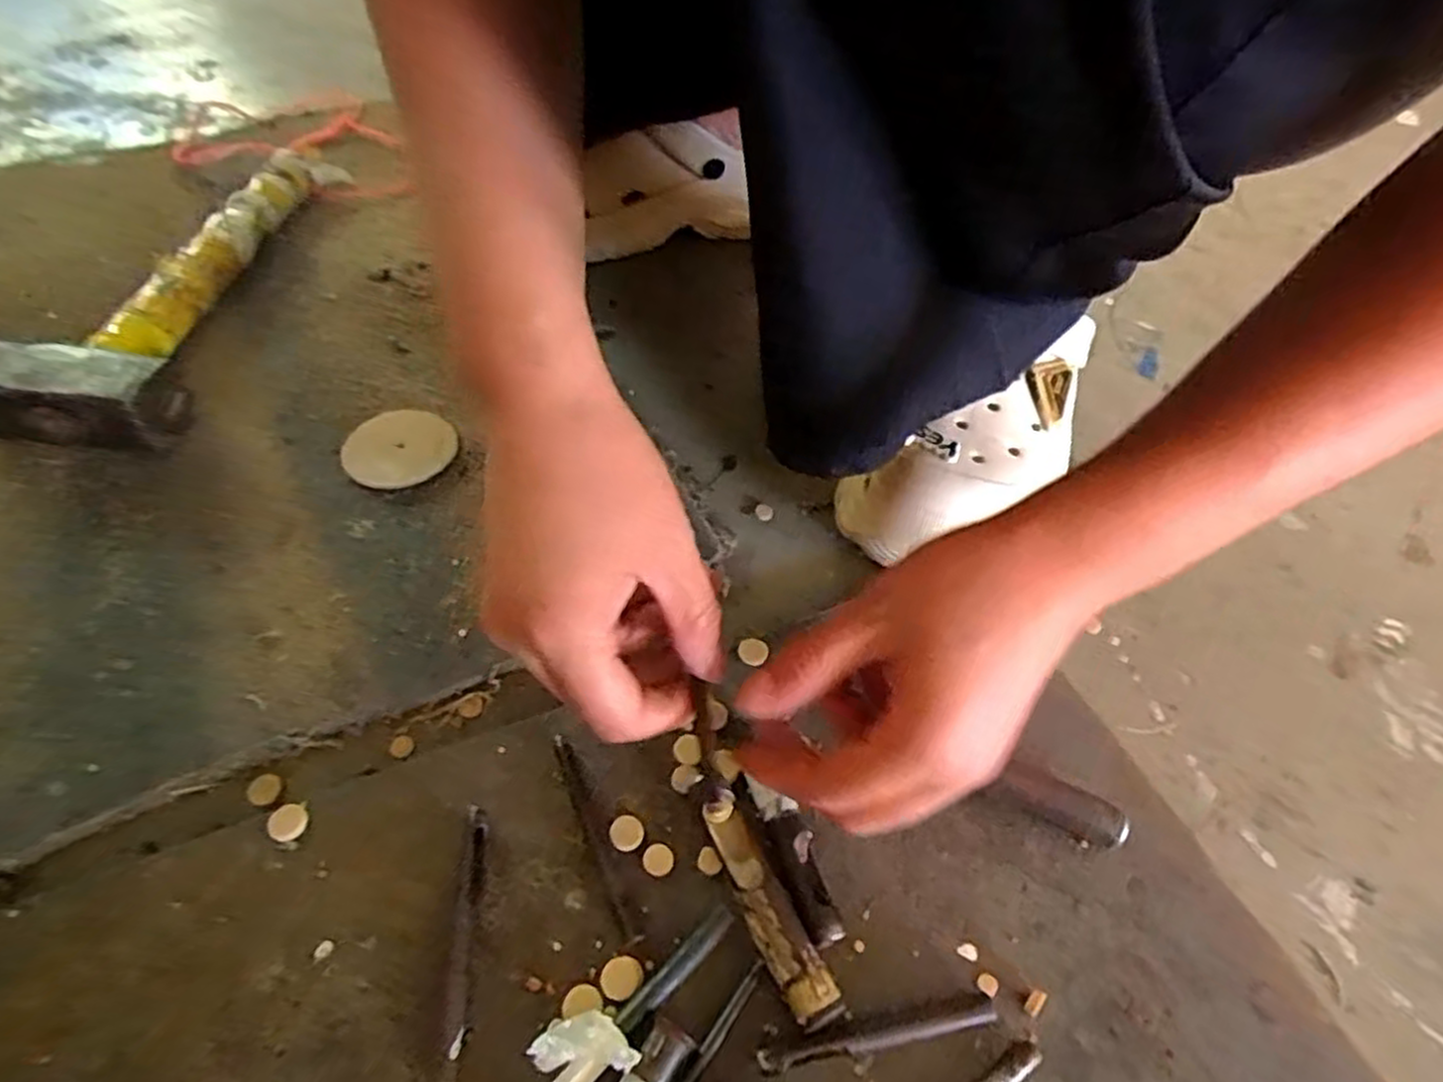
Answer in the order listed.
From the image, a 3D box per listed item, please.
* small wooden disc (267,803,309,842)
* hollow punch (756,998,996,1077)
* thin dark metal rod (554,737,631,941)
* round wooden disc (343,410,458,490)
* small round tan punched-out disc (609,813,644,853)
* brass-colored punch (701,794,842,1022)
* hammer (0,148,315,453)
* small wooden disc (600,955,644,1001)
[{"bbox_3d":[-0.168,0.109,0.296,0.013,0.004,0.014,2,53,-3],"label":"small wooden disc"},{"bbox_3d":[0.054,0.172,0.266,0.084,0.008,0.008,-6,54,-9],"label":"hollow punch"},{"bbox_3d":[-0.050,0.114,0.300,0.006,0.006,0.082,-19,57,-18],"label":"thin dark metal rod"},{"bbox_3d":[-0.179,-0.053,0.423,0.058,0.005,0.052,-27,59,-22],"label":"round wooden disc"},{"bbox_3d":[-0.038,0.115,0.303,0.013,0.004,0.014,2,53,-3],"label":"small round tan punched-out disc"},{"bbox_3d":[0.014,0.134,0.286,0.016,0.016,0.082,-21,57,-19],"label":"brass-colored punch"},{"bbox_3d":[-0.338,-0.165,0.470,0.092,0.042,0.278,2,53,-3],"label":"hammer"},{"bbox_3d":[-0.036,0.154,0.270,0.015,0.004,0.014,2,53,-3],"label":"small wooden disc"}]

